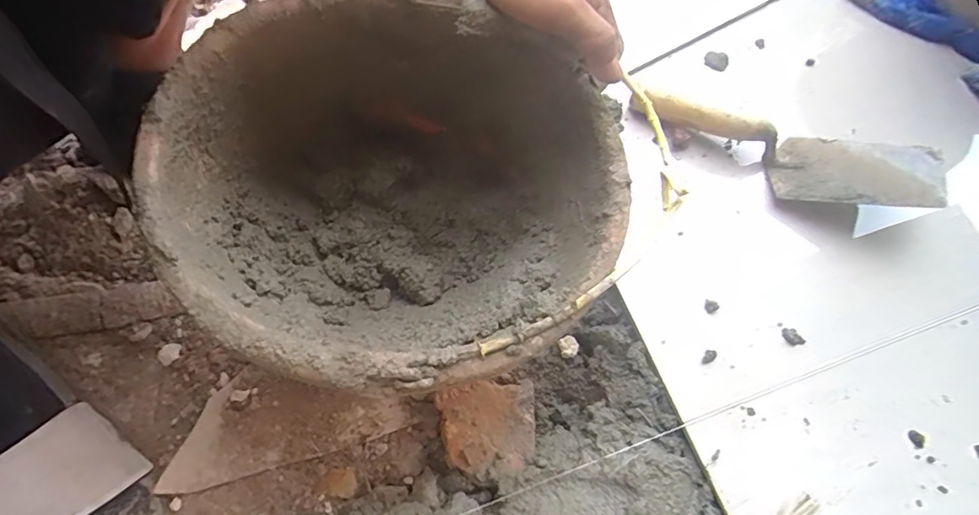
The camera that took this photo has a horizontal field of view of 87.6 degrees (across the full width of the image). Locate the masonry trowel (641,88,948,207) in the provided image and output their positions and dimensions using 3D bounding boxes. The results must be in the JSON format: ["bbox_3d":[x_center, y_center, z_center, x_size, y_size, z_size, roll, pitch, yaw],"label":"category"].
[{"bbox_3d":[0.289,-0.103,0.502,0.251,0.060,0.089,20,66,4],"label":"masonry trowel"}]

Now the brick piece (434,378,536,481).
[{"bbox_3d":[-0.004,0.142,0.423,0.078,0.027,0.072,2,66,-4],"label":"brick piece"}]

